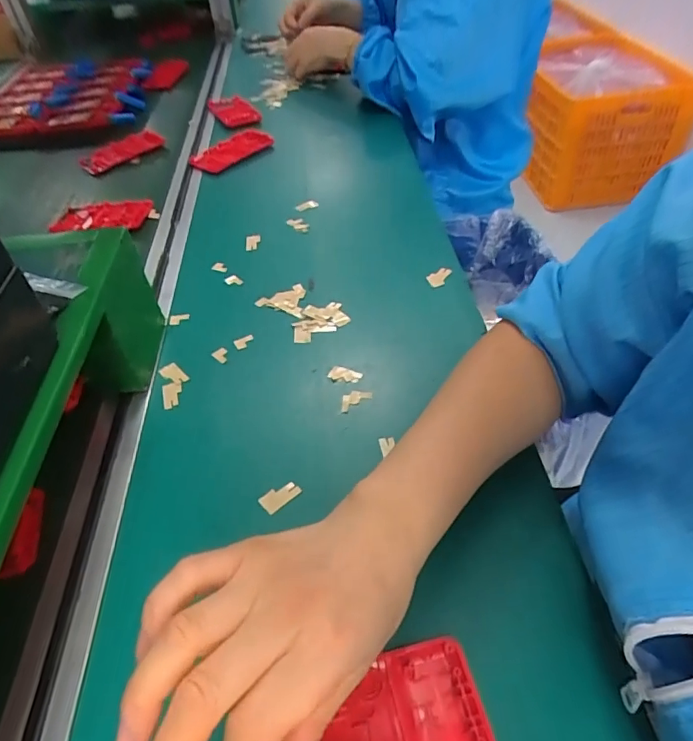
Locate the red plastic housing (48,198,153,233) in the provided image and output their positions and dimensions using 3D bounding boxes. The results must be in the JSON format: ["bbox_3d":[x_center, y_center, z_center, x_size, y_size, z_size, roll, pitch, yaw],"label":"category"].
[{"bbox_3d":[-0.320,-0.199,0.654,0.132,0.013,0.046,-3,46,2],"label":"red plastic housing"}]

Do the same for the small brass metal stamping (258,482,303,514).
[{"bbox_3d":[-0.048,0.090,0.365,0.028,0.005,0.016,-36,63,-27],"label":"small brass metal stamping"}]

